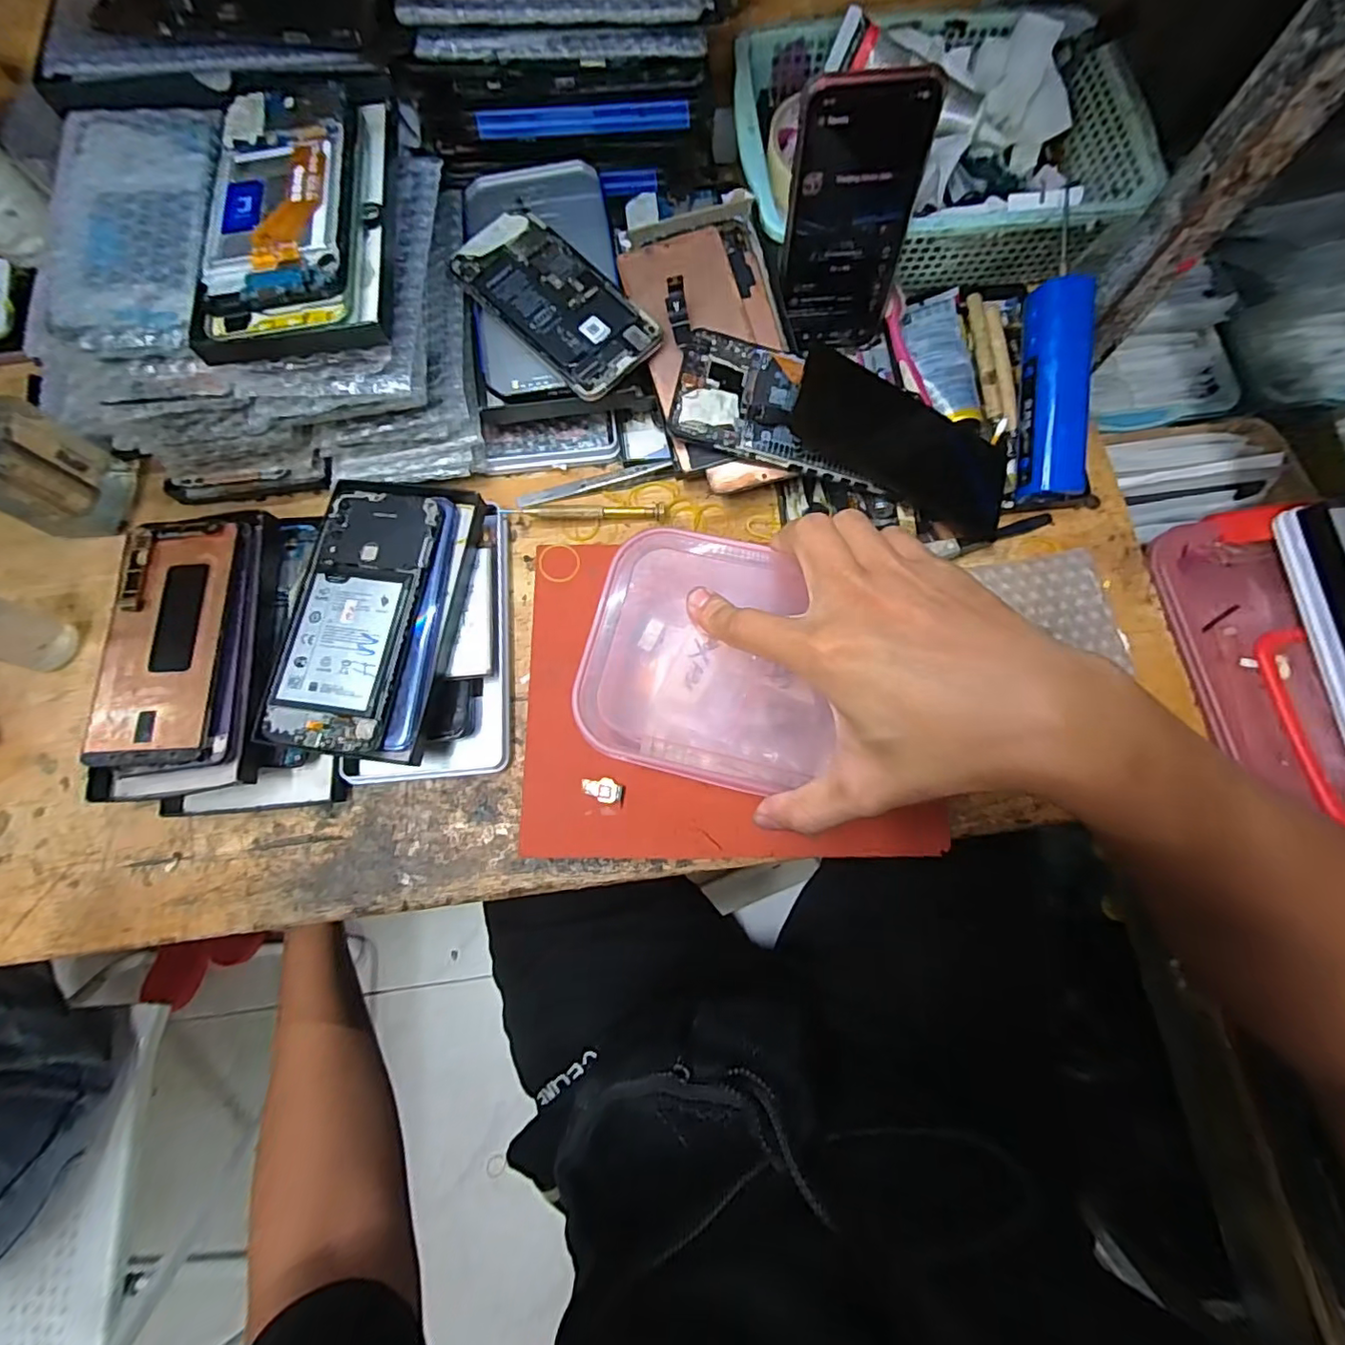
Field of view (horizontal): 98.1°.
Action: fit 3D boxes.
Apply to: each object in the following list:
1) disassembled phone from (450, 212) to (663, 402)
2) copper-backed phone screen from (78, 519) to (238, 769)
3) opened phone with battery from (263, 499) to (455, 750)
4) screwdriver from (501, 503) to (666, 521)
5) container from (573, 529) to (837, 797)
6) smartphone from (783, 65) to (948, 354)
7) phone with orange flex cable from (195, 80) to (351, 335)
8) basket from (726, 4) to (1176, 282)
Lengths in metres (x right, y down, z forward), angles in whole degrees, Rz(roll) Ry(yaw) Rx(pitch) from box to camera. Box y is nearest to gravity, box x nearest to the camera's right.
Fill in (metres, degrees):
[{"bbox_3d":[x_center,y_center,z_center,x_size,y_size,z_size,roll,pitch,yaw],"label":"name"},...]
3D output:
[{"bbox_3d":[-0.076,-0.242,0.380,0.067,0.015,0.138,-44,80,-9],"label":"disassembled phone"},{"bbox_3d":[-0.313,-0.022,0.358,0.070,0.008,0.154,-2,76,0],"label":"copper-backed phone screen"},{"bbox_3d":[-0.183,-0.034,0.351,0.082,0.012,0.158,8,76,-1],"label":"opened phone with battery"},{"bbox_3d":[-0.060,-0.110,0.400,0.107,0.014,0.011,0,76,1],"label":"screwdriver"},{"bbox_3d":[0.026,-0.004,0.335,0.136,0.066,0.126,13,77,4],"label":"container"},{"bbox_3d":[0.111,-0.277,0.369,0.075,0.150,0.005,-4,63,3],"label":"smartphone"},{"bbox_3d":[-0.211,-0.261,0.314,0.072,0.010,0.162,-6,76,-1],"label":"phone with orange flex cable"},{"bbox_3d":[0.175,-0.366,0.411,0.259,0.058,0.189,-1,76,0],"label":"basket"}]

